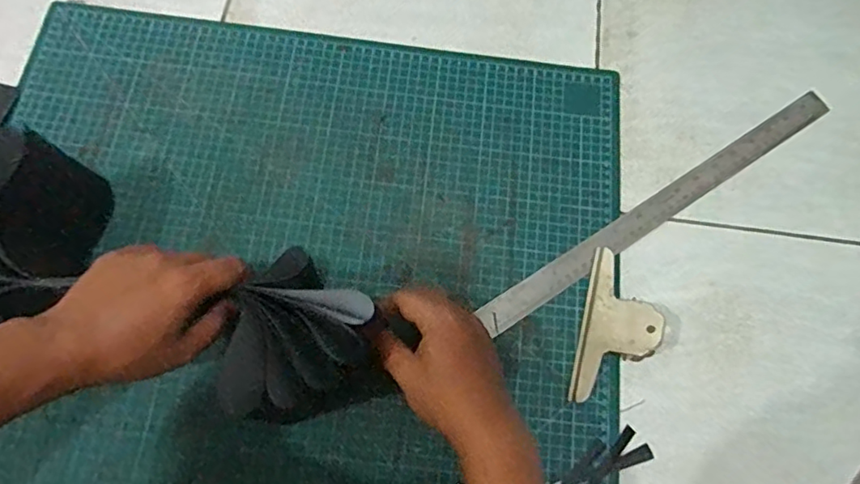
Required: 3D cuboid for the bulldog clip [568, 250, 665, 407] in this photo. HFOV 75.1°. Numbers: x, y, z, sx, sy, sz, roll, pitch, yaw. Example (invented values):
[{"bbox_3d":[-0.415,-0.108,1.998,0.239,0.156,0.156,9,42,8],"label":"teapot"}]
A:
[{"bbox_3d":[0.168,0.074,0.491,0.062,0.037,0.142,15,73,3],"label":"bulldog clip"}]

